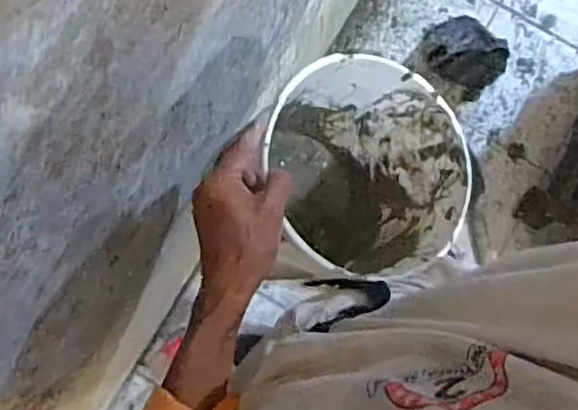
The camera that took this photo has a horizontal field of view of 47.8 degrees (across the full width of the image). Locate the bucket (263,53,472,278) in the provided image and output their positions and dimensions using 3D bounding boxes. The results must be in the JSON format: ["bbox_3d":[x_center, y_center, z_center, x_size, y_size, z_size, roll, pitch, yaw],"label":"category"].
[{"bbox_3d":[0.031,-0.038,0.763,0.258,0.285,0.238,23,76,-29],"label":"bucket"}]

